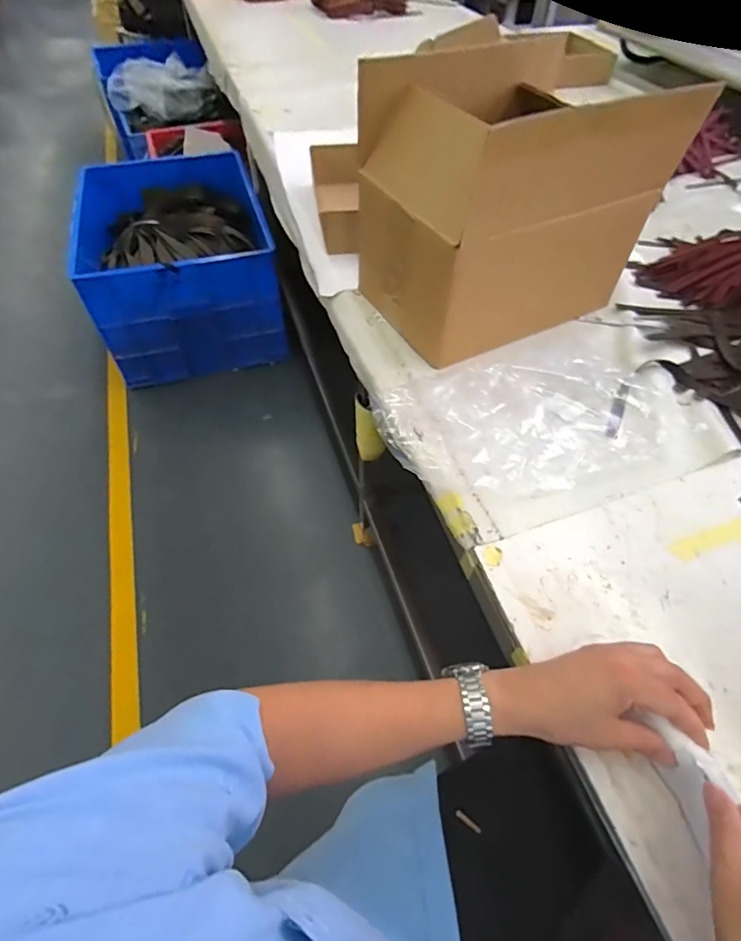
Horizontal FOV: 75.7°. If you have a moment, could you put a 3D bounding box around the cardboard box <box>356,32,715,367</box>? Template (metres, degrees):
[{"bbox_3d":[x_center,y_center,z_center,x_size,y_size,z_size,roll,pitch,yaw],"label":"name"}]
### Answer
[{"bbox_3d":[0.196,-0.395,0.718,0.369,0.309,0.265,-21,56,-15],"label":"cardboard box"}]

